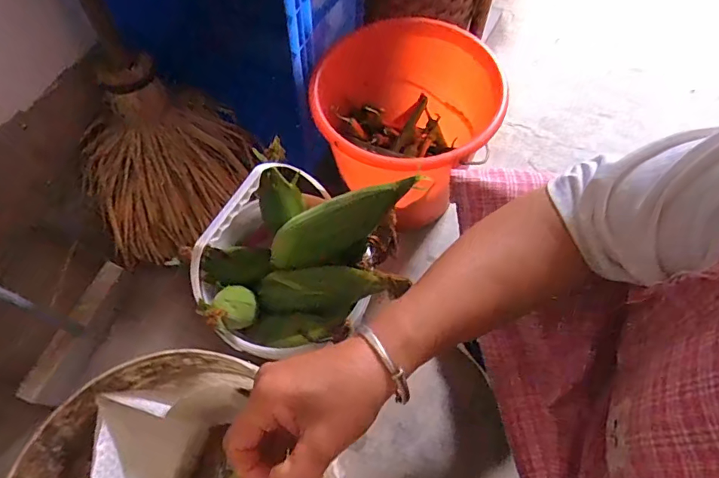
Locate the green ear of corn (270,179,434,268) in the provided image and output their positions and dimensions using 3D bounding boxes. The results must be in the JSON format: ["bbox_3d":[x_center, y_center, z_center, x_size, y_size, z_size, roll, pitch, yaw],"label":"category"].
[{"bbox_3d":[-0.026,-0.020,0.597,0.245,0.059,0.045,-28,59,33],"label":"green ear of corn"}]

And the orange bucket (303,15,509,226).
[{"bbox_3d":[0.083,-0.180,0.822,0.278,0.254,0.292,-1,65,3],"label":"orange bucket"}]

